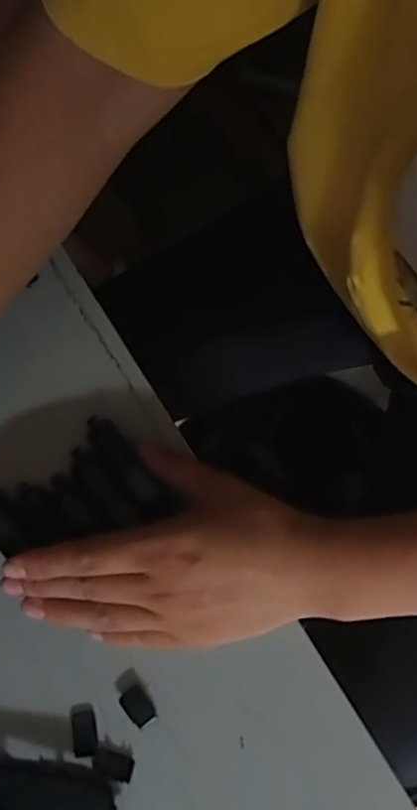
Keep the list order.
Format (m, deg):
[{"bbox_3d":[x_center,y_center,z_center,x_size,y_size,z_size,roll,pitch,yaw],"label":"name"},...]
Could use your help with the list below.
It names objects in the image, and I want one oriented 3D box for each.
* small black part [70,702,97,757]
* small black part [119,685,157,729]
[{"bbox_3d":[-0.066,0.171,0.334,0.012,0.004,0.025,-11,77,-1],"label":"small black part"},{"bbox_3d":[-0.037,0.160,0.336,0.012,0.006,0.020,-41,79,-7],"label":"small black part"}]

